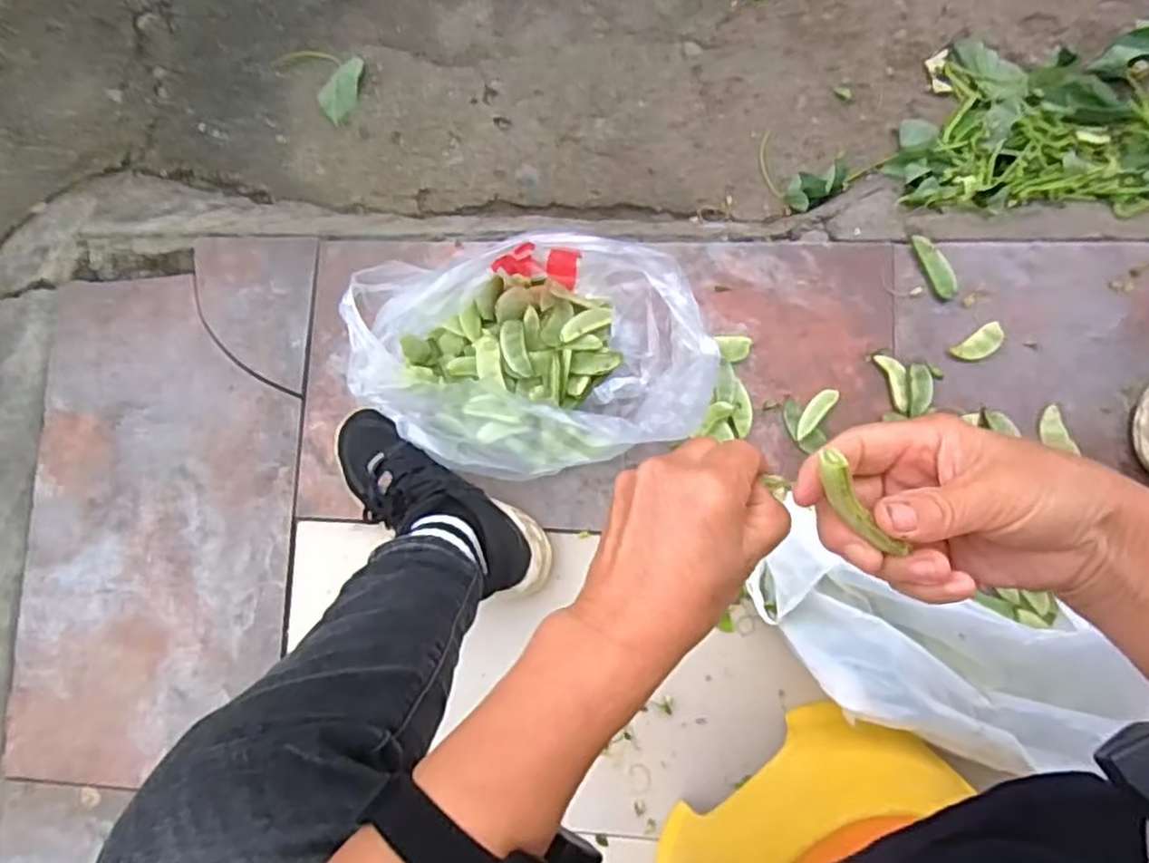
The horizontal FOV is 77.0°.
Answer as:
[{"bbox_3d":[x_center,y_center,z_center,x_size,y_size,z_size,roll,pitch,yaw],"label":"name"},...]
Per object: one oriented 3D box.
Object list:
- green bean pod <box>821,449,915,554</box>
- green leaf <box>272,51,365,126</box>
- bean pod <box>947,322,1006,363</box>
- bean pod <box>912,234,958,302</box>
[{"bbox_3d":[0.116,0.031,0.299,0.009,0.009,0.051,-36,100,1],"label":"green bean pod"},{"bbox_3d":[-0.312,-0.447,0.897,0.118,0.018,0.076,40,89,9],"label":"green leaf"},{"bbox_3d":[0.398,-0.085,0.709,0.051,0.010,0.027,-36,81,1],"label":"bean pod"},{"bbox_3d":[0.360,-0.165,0.717,0.024,0.007,0.070,-29,81,2],"label":"bean pod"}]

